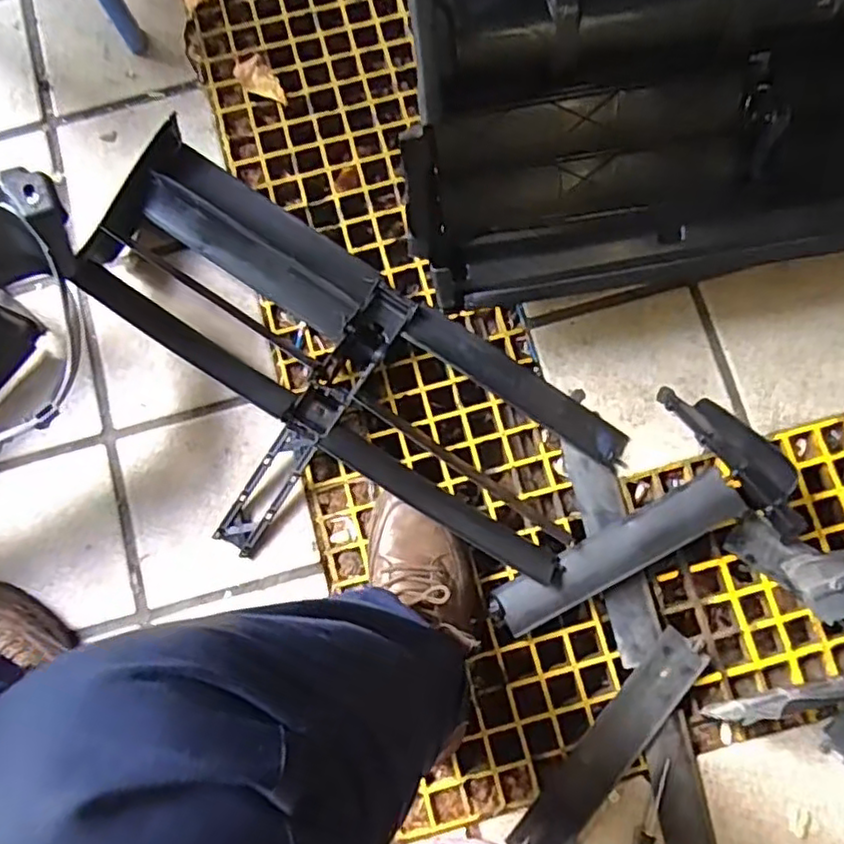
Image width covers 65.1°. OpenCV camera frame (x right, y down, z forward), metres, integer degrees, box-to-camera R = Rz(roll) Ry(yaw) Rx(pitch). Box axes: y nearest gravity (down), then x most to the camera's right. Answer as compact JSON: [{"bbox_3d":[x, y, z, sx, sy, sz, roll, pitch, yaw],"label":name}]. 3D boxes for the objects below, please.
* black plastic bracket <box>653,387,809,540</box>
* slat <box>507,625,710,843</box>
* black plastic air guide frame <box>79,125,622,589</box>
[{"bbox_3d":[0.340,0.037,0.711,0.034,0.093,0.201,-36,81,-4],"label":"black plastic bracket"},{"bbox_3d":[0.197,0.342,0.692,0.057,0.021,0.280,39,83,7],"label":"slat"},{"bbox_3d":[-0.112,-0.034,0.733,0.632,0.089,0.317,34,82,7],"label":"black plastic air guide frame"}]

